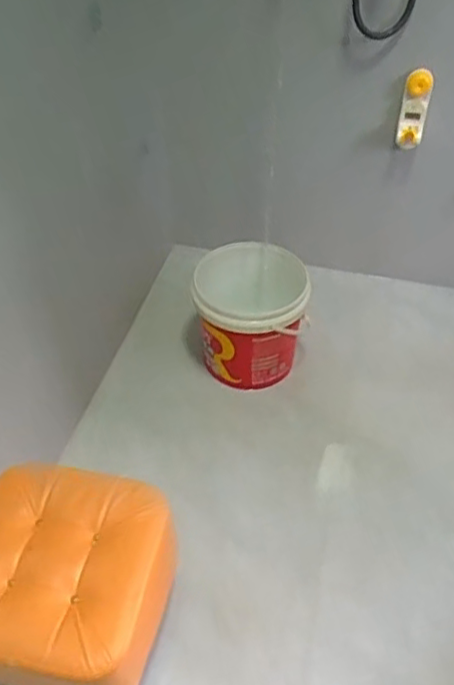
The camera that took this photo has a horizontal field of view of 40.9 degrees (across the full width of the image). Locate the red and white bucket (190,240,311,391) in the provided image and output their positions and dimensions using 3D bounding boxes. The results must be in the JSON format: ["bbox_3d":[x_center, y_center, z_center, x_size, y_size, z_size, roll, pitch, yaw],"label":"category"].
[{"bbox_3d":[0.056,-0.060,1.491,0.253,0.253,0.283,1,43,2],"label":"red and white bucket"}]

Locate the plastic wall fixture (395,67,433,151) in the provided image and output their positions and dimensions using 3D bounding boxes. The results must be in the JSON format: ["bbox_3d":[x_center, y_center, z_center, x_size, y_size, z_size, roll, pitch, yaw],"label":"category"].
[{"bbox_3d":[0.433,-0.537,1.409,0.073,0.181,0.052,-12,35,-12],"label":"plastic wall fixture"}]

